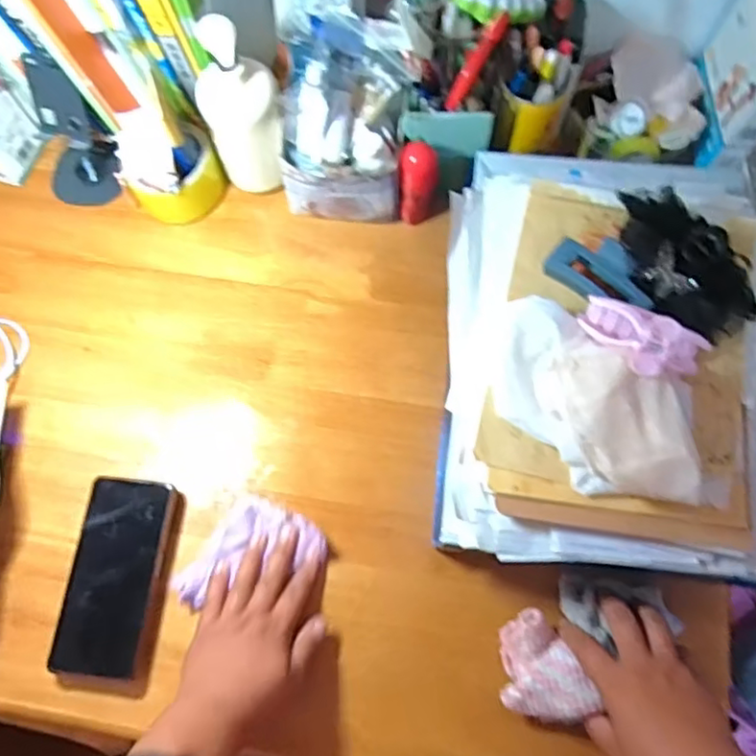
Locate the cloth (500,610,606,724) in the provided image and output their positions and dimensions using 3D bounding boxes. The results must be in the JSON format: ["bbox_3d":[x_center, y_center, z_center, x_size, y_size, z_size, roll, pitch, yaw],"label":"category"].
[{"bbox_3d":[0.134,0.230,0.508,0.062,0.041,0.077,5,72,3],"label":"cloth"}]

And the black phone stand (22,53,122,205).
[{"bbox_3d":[-0.317,-0.242,0.633,0.074,0.125,0.072,-41,75,-11],"label":"black phone stand"}]

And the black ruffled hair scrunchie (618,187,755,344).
[{"bbox_3d":[0.238,-0.092,0.486,0.079,0.049,0.123,-28,73,-8],"label":"black ruffled hair scrunchie"}]

